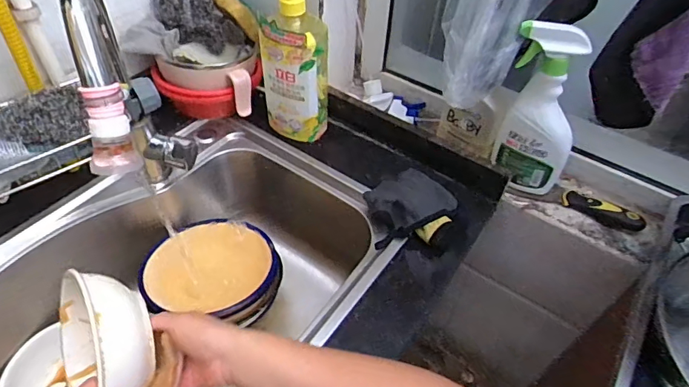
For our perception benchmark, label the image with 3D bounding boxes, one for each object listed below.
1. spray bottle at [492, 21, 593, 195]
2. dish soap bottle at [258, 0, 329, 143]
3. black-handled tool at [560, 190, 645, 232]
[{"bbox_3d":[0.266,-0.107,0.613,0.064,0.227,0.116,-34,58,-29],"label":"spray bottle"},{"bbox_3d":[-0.070,-0.198,0.659,0.088,0.257,0.066,30,53,22],"label":"dish soap bottle"},{"bbox_3d":[0.377,0.023,0.655,0.110,0.022,0.030,30,53,21],"label":"black-handled tool"}]

